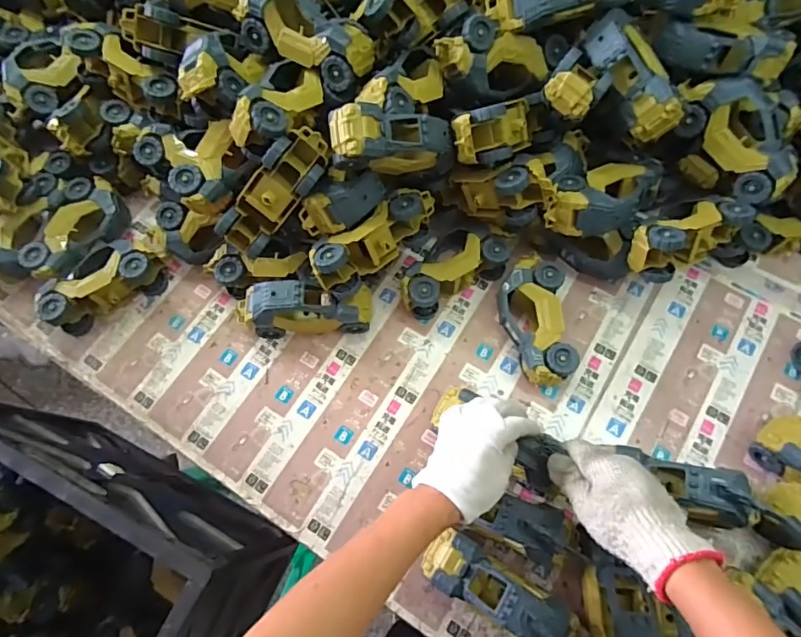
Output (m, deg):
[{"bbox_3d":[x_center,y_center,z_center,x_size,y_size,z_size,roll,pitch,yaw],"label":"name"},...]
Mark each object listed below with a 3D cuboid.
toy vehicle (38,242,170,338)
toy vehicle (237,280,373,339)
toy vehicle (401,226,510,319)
[{"bbox_3d":[-0.403,-0.054,0.658,0.157,0.058,0.074,-31,71,-8],"label":"toy vehicle"},{"bbox_3d":[-0.119,-0.013,0.617,0.164,0.075,0.057,-1,70,2],"label":"toy vehicle"},{"bbox_3d":[0.065,-0.070,0.650,0.149,0.063,0.085,-30,71,-8],"label":"toy vehicle"}]

